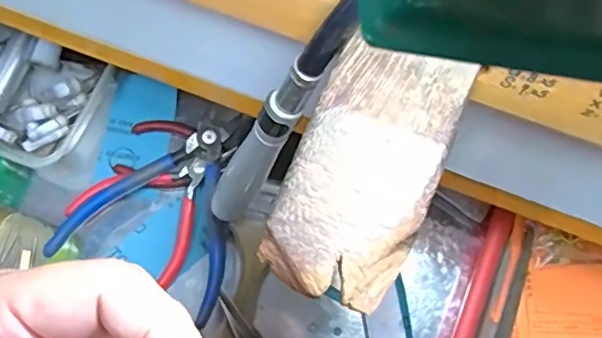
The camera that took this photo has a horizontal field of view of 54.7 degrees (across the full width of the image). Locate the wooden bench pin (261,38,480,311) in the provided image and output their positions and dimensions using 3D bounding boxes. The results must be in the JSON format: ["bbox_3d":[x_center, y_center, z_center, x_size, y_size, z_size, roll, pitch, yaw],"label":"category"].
[{"bbox_3d":[0.022,0.000,0.190,0.044,0.018,0.085,21,67,8],"label":"wooden bench pin"}]

